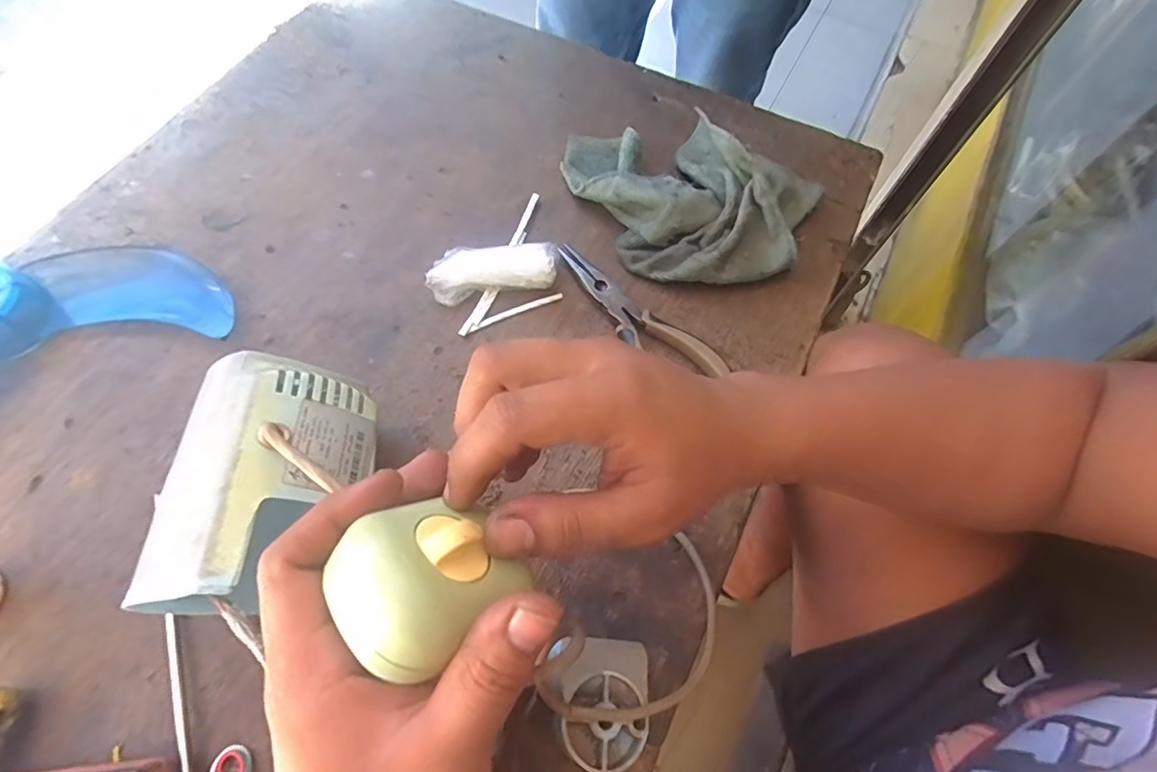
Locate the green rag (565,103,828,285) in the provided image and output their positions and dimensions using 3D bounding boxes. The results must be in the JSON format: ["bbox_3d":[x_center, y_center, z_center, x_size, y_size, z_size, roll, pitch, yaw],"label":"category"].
[{"bbox_3d":[0.088,-0.178,0.468,0.233,0.055,0.169,36,69,15],"label":"green rag"}]

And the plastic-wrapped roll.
[{"bbox_3d":[-0.069,-0.095,0.437,0.104,0.031,0.042,-6,65,-3],"label":"plastic-wrapped roll"}]

